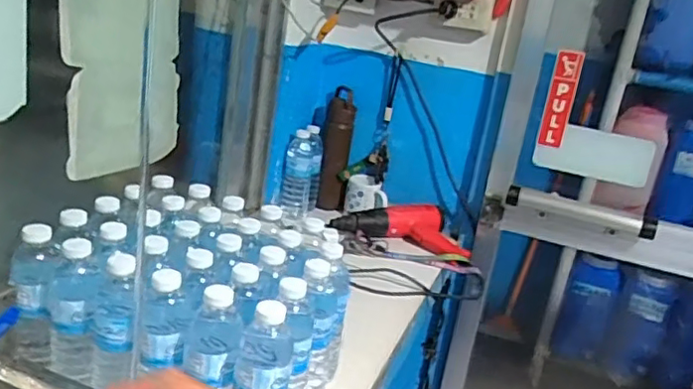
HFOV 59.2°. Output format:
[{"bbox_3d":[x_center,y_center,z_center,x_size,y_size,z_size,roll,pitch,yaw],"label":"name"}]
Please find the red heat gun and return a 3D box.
[{"bbox_3d":[0.115,0.070,1.352,0.292,0.073,0.139,8,19,-3],"label":"red heat gun"}]

